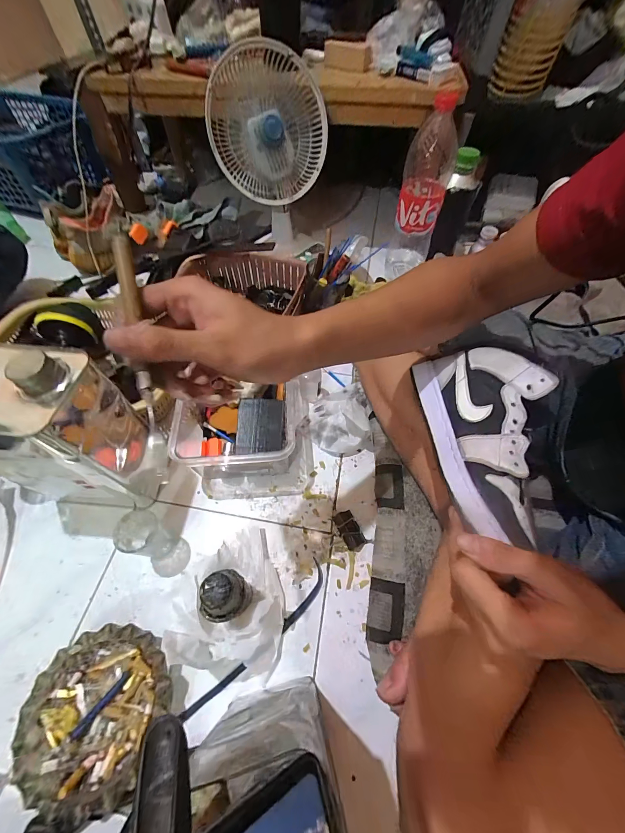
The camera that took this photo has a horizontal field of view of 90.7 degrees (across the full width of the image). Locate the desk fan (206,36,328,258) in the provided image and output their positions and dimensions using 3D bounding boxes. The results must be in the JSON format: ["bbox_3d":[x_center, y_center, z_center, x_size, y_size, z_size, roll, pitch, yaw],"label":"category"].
[{"bbox_3d":[-0.082,-0.528,0.647,0.221,0.305,0.174,-5,58,-4],"label":"desk fan"}]

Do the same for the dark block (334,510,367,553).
[{"bbox_3d":[0.054,0.166,0.447,0.029,0.018,0.055,-23,61,-14],"label":"dark block"}]

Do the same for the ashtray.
[{"bbox_3d":[-0.226,0.314,0.336,0.144,0.042,0.145,12,58,7],"label":"ashtray"}]

